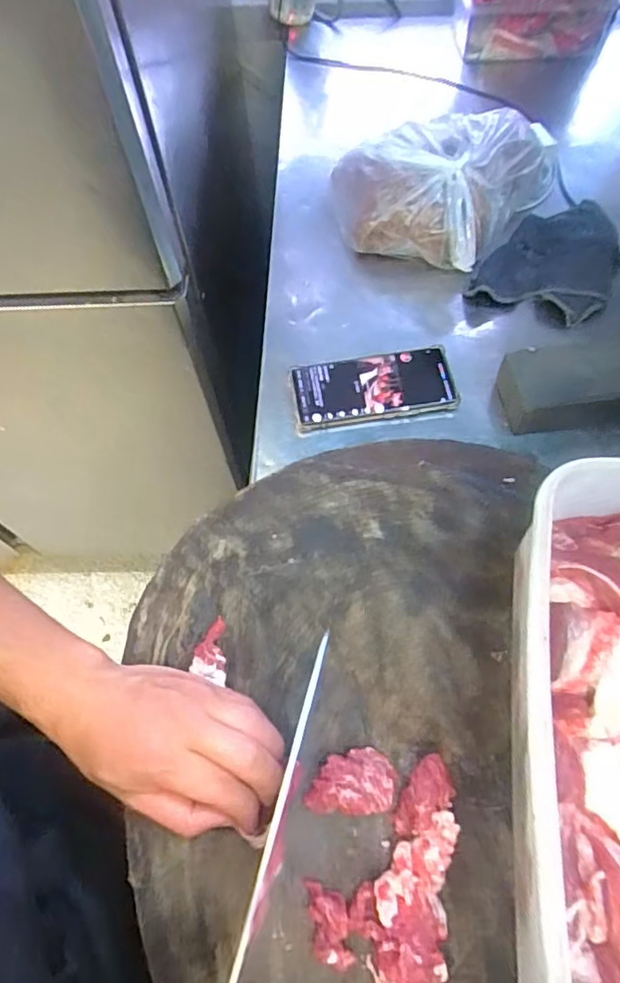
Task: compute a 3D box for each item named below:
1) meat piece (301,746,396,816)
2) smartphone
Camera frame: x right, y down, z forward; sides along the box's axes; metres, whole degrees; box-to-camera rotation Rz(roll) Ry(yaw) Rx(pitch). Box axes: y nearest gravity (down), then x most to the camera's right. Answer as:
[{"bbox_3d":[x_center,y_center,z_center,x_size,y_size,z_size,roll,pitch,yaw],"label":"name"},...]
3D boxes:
[{"bbox_3d":[0.024,0.180,0.348,0.055,0.015,0.035,-5,63,0],"label":"meat piece"},{"bbox_3d":[0.066,-0.107,0.580,0.166,0.016,0.073,-9,63,-2],"label":"smartphone"}]

